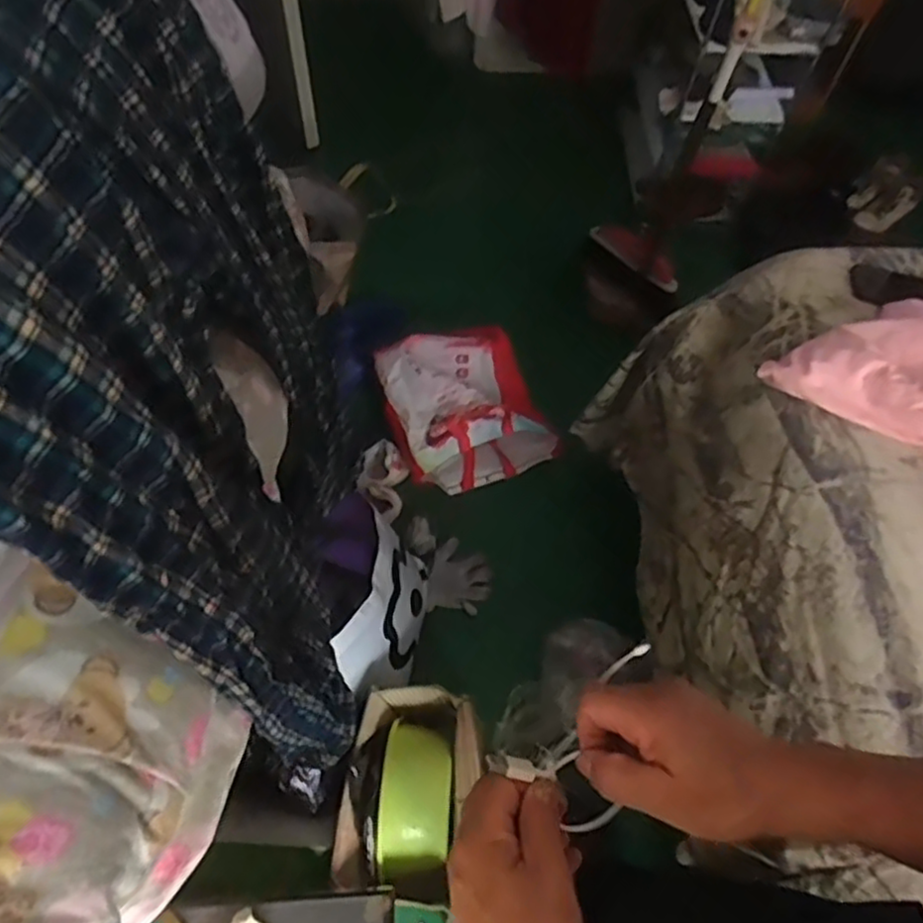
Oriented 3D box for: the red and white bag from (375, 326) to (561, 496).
[{"bbox_3d":[0.003,-0.141,1.634,0.356,0.191,0.354,-18,63,-12],"label":"red and white bag"}]

